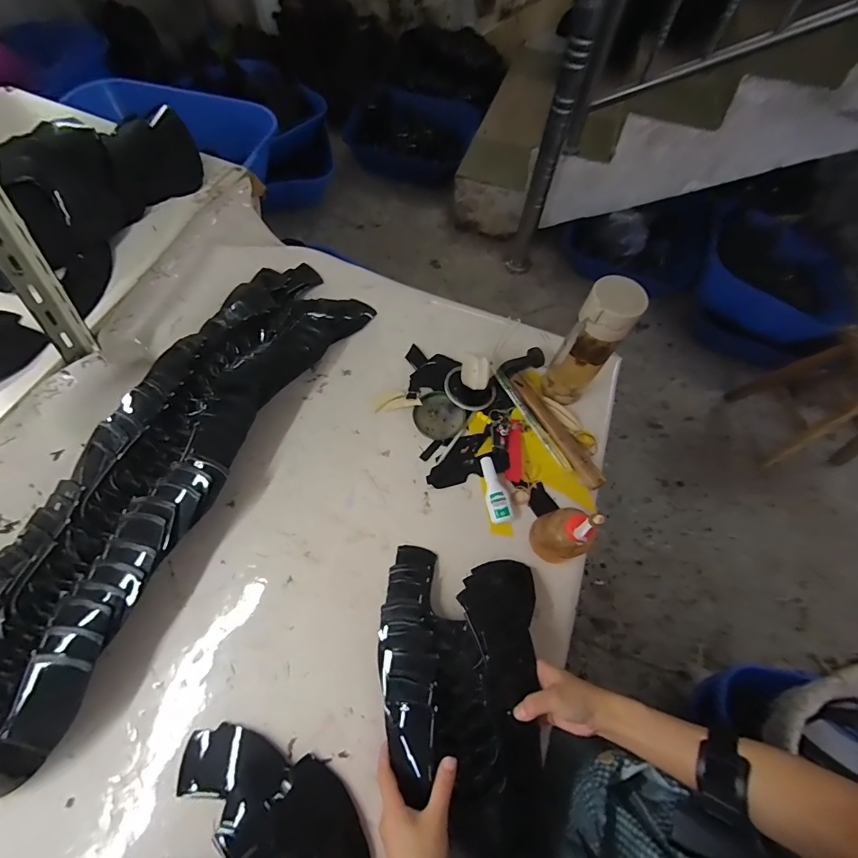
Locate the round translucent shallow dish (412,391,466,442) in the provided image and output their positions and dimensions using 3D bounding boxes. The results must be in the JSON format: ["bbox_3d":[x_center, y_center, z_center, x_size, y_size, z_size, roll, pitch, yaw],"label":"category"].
[{"bbox_3d":[0.013,-0.020,0.639,0.071,0.007,0.078,1,64,-3],"label":"round translucent shallow dish"}]

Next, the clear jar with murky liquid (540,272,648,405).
[{"bbox_3d":[0.221,-0.114,0.579,0.068,0.206,0.065,32,67,12],"label":"clear jar with murky liquid"}]

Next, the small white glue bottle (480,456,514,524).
[{"bbox_3d":[0.094,0.086,0.592,0.032,0.018,0.096,-11,65,-9],"label":"small white glue bottle"}]

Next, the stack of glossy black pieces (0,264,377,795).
[{"bbox_3d":[-0.340,0.024,0.561,0.207,0.079,0.752,25,65,8],"label":"stack of glossy black pieces"}]

